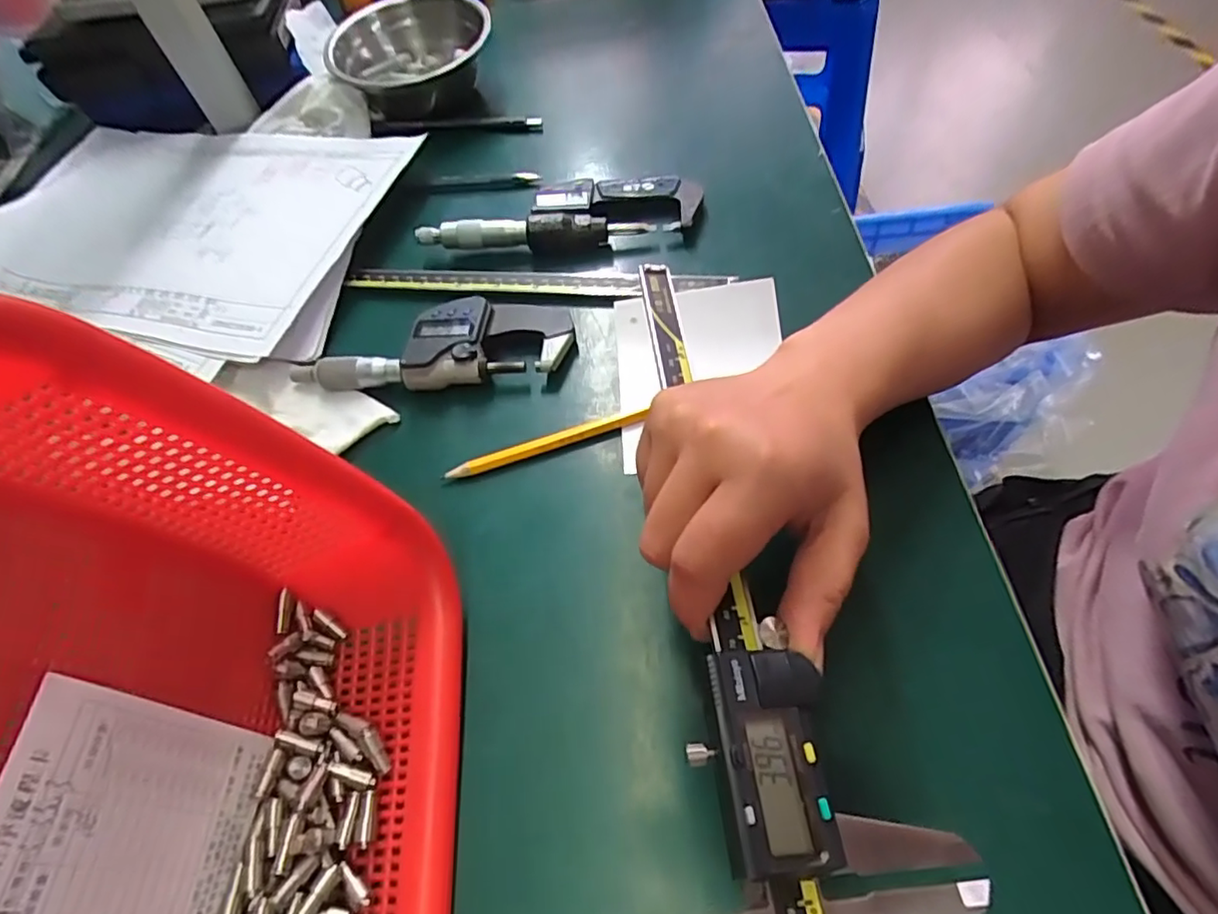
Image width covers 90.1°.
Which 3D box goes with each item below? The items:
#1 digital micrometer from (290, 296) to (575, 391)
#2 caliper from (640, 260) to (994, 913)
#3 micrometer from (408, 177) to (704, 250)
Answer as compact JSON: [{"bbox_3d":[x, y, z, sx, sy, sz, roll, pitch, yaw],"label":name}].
[{"bbox_3d":[-0.099,-0.068,0.347,0.152,0.021,0.059,-5,57,3],"label":"digital micrometer"},{"bbox_3d":[0.048,0.017,0.233,0.073,0.023,0.277,-8,53,-1],"label":"caliper"},{"bbox_3d":[-0.032,-0.165,0.406,0.180,0.022,0.054,0,57,6],"label":"micrometer"}]

